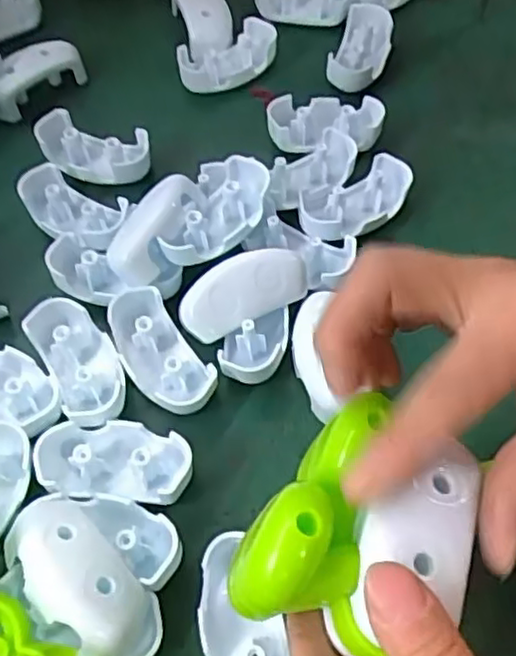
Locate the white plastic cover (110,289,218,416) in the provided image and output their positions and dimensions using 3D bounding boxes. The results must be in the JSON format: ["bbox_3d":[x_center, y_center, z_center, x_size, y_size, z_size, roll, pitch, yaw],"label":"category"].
[{"bbox_3d":[-0.049,0.012,0.335,0.033,0.023,0.066,-31,78,-16],"label":"white plastic cover"}]

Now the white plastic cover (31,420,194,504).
[{"bbox_3d":[-0.064,0.060,0.311,0.068,0.021,0.033,2,60,2],"label":"white plastic cover"}]

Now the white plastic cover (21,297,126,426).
[{"bbox_3d":[-0.086,0.015,0.332,0.033,0.019,0.066,-27,63,-14],"label":"white plastic cover"}]

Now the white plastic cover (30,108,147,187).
[{"bbox_3d":[-0.096,-0.102,0.400,0.066,0.022,0.031,15,61,9],"label":"white plastic cover"}]

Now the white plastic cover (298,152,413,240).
[{"bbox_3d":[0.053,-0.070,0.382,0.065,0.027,0.036,-16,61,-9],"label":"white plastic cover"}]

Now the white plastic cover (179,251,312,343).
[{"bbox_3d":[-0.008,-0.019,0.340,0.065,0.016,0.031,-27,99,-6],"label":"white plastic cover"}]

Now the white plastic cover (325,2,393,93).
[{"bbox_3d":[0.068,-0.182,0.448,0.034,0.024,0.068,13,61,8],"label":"white plastic cover"}]

